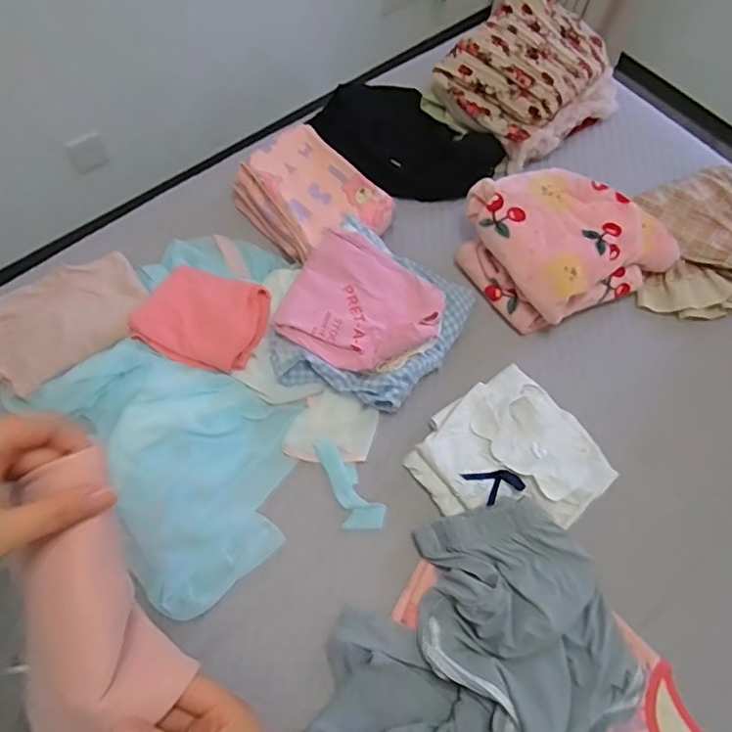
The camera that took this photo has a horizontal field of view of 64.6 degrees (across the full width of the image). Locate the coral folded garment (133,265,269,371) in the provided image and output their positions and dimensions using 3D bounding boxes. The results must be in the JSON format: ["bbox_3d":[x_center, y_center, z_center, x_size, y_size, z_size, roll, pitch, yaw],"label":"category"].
[{"bbox_3d":[-0.265,-0.080,0.950,0.203,0.046,0.163,14,65,4],"label":"coral folded garment"}]

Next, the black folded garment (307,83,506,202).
[{"bbox_3d":[0.068,-0.456,1.164,0.234,0.043,0.360,-39,72,-19],"label":"black folded garment"}]

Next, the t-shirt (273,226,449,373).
[{"bbox_3d":[-0.002,-0.094,0.922,0.237,0.077,0.203,25,66,10],"label":"t-shirt"}]

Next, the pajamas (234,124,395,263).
[{"bbox_3d":[-0.101,-0.303,1.049,0.190,0.105,0.262,-38,71,-18],"label":"pajamas"}]

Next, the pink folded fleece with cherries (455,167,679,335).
[{"bbox_3d":[0.343,-0.225,1.018,0.325,0.133,0.260,-26,68,-14],"label":"pink folded fleece with cherries"}]

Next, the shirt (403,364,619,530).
[{"bbox_3d":[0.222,0.140,0.886,0.259,0.062,0.246,-35,71,-17],"label":"shirt"}]

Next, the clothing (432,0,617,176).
[{"bbox_3d":[0.322,-0.583,1.152,0.314,0.131,0.289,-38,71,-18],"label":"clothing"}]

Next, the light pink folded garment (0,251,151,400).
[{"bbox_3d":[-0.493,-0.081,0.944,0.259,0.037,0.173,-31,69,-16],"label":"light pink folded garment"}]

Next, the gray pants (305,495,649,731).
[{"bbox_3d":[0.141,0.395,0.750,0.412,0.084,0.317,-38,71,-18],"label":"gray pants"}]

